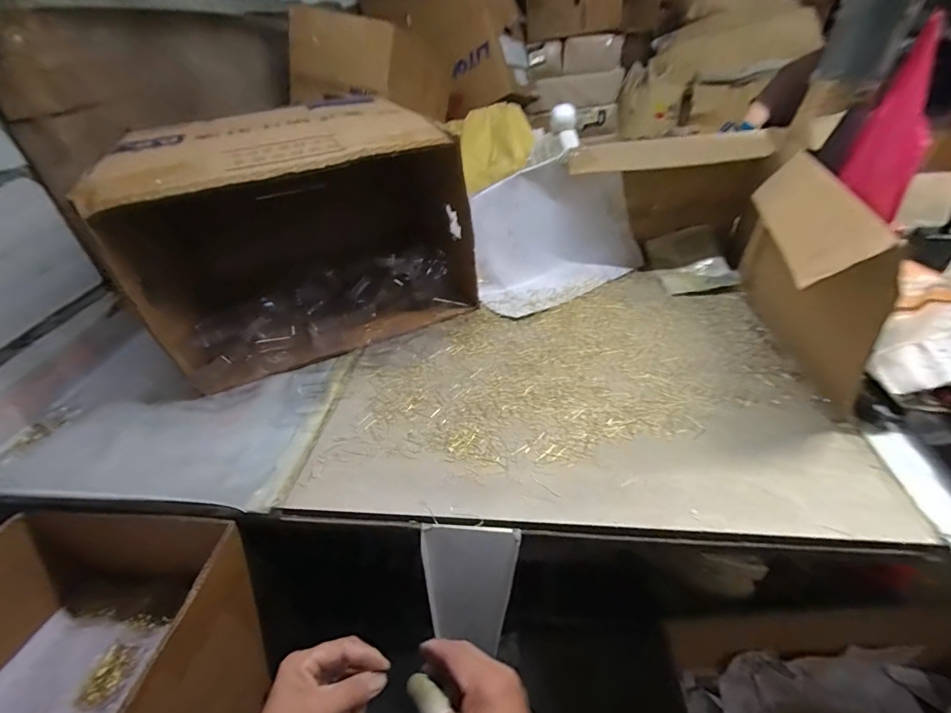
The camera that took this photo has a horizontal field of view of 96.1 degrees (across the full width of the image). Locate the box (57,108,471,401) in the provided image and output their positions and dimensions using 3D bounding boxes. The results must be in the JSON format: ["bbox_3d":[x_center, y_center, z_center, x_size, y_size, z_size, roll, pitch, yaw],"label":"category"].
[{"bbox_3d":[-0.295,-0.224,0.774,0.517,0.327,0.301,-19,40,-18],"label":"box"}]

